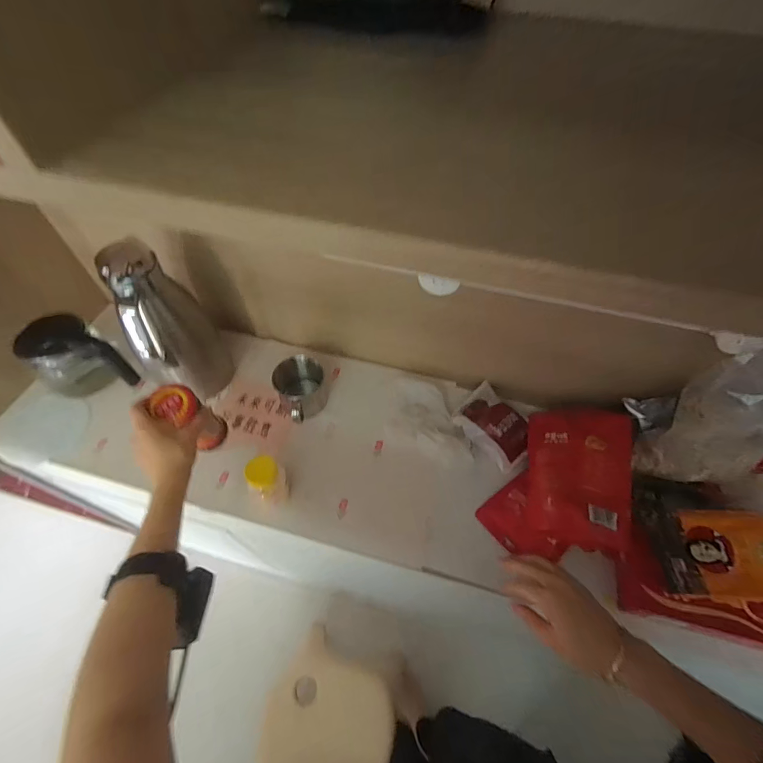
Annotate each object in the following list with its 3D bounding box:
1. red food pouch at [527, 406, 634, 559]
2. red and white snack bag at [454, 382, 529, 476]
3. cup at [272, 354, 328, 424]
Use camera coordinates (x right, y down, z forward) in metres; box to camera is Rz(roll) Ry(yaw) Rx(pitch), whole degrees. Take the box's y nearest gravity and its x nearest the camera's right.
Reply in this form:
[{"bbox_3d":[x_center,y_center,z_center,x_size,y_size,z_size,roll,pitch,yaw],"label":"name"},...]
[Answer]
[{"bbox_3d":[0.320,0.144,0.622,0.150,0.033,0.225,2,56,28],"label":"red food pouch"},{"bbox_3d":[0.207,0.079,0.688,0.099,0.016,0.143,-35,63,-19],"label":"red and white snack bag"},{"bbox_3d":[-0.139,0.019,0.687,0.086,0.099,0.090,0,55,-1],"label":"cup"}]

